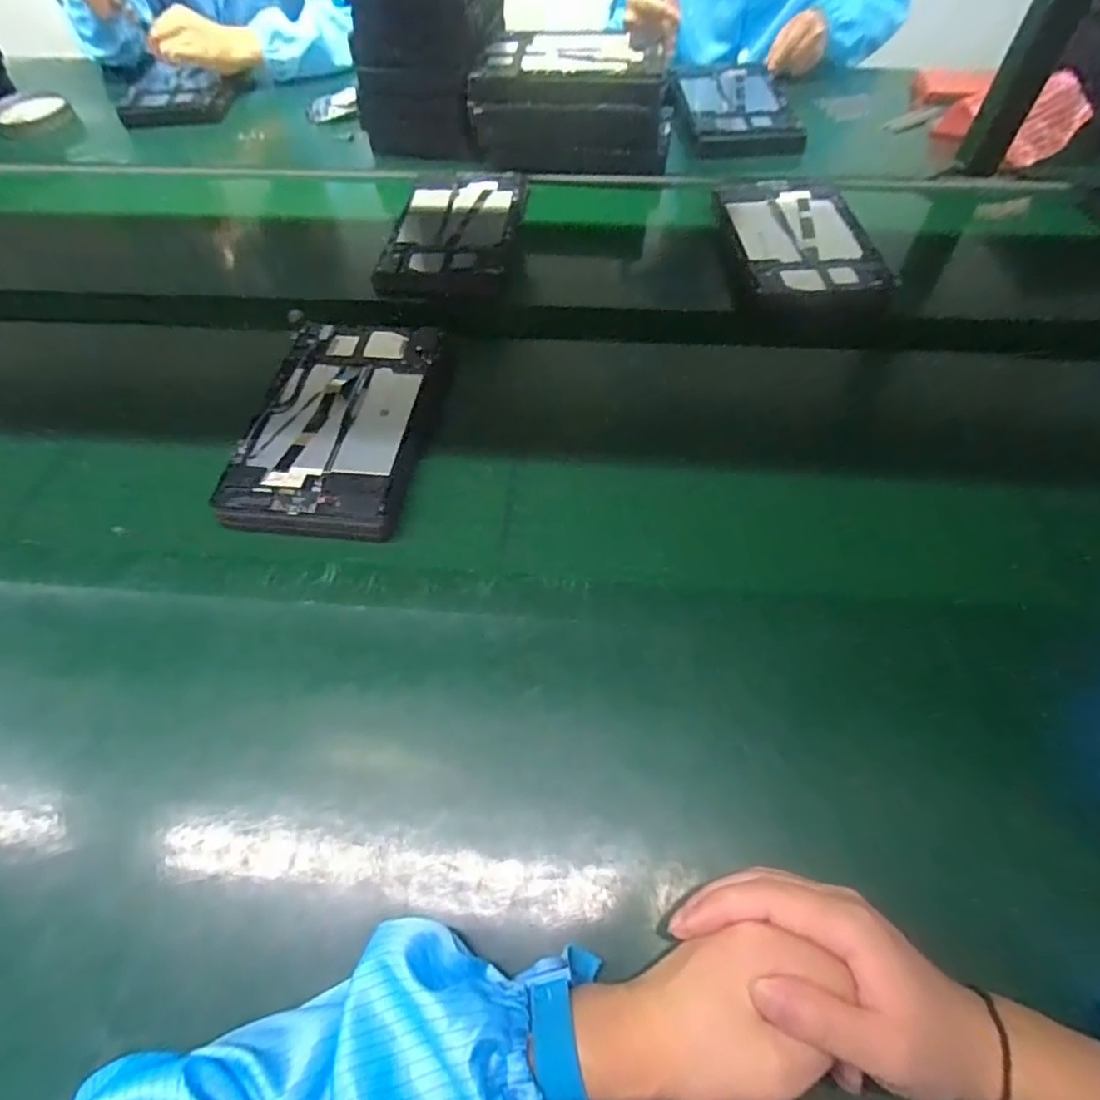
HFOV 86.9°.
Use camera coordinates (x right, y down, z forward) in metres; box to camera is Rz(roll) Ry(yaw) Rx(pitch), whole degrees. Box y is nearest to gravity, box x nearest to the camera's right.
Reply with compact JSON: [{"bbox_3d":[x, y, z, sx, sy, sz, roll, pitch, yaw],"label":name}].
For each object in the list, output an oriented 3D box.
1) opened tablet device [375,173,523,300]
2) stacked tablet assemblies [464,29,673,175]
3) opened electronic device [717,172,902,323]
[{"bbox_3d":[-0.118,-0.403,0.727,0.162,0.017,0.264,2,58,3],"label":"opened tablet device"},{"bbox_3d":[0.035,-0.628,0.796,0.250,0.109,0.184,8,59,16],"label":"stacked tablet assemblies"},{"bbox_3d":[0.295,-0.370,0.699,0.180,0.037,0.248,-5,58,-5],"label":"opened electronic device"}]

